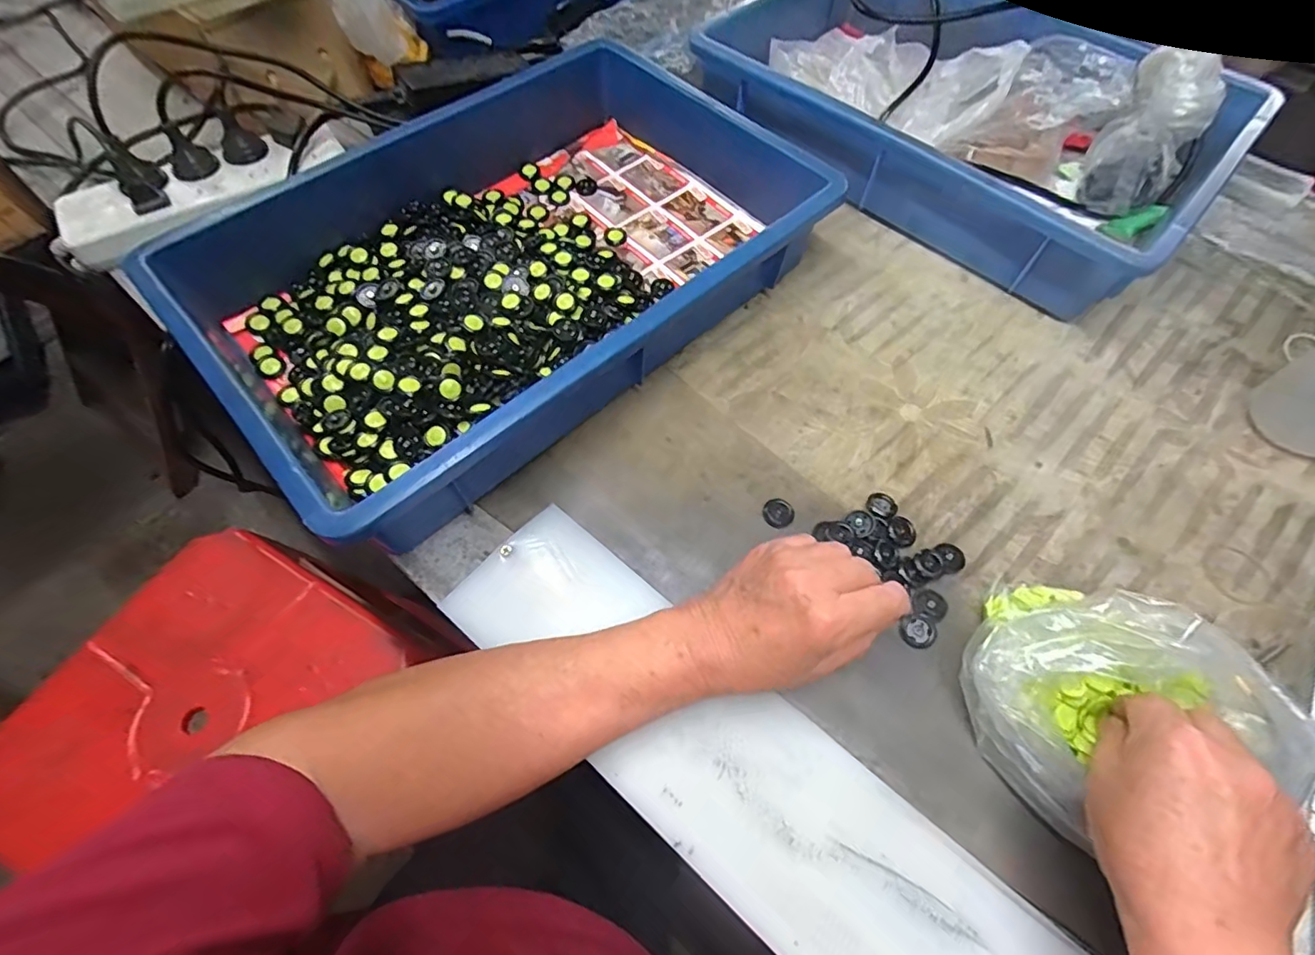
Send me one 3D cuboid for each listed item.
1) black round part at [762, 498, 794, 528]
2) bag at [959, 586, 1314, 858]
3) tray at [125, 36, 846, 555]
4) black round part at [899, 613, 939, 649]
[{"bbox_3d":[0.081,0.024,0.374,0.020,0.005,0.020,0,62,0],"label":"black round part"},{"bbox_3d":[0.225,0.108,0.280,0.105,0.083,0.117,-21,64,-11],"label":"bag"},{"bbox_3d":[-0.094,-0.177,0.440,0.463,0.084,0.287,-39,69,-19],"label":"tray"},{"bbox_3d":[0.158,0.092,0.336,0.021,0.004,0.020,0,62,0],"label":"black round part"}]

